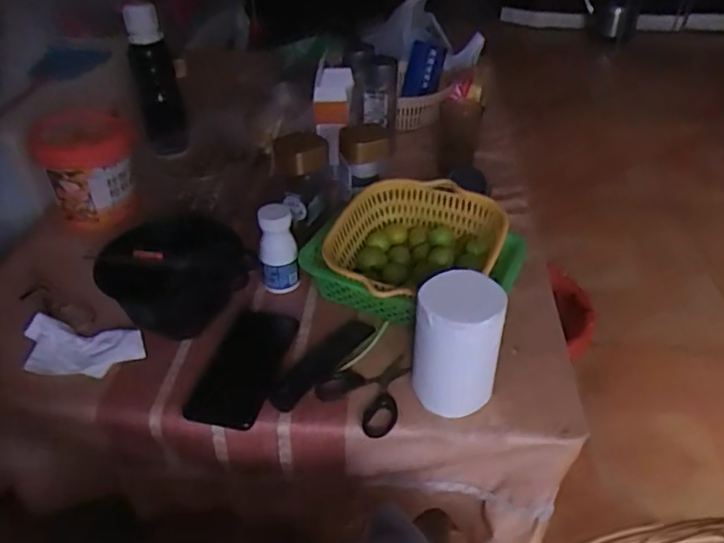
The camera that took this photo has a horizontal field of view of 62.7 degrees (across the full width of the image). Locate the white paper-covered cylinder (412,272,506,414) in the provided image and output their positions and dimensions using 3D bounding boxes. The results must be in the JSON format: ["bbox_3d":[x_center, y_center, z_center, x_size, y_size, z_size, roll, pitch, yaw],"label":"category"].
[{"bbox_3d":[0.096,0.073,0.592,0.080,0.130,0.067,10,39,13],"label":"white paper-covered cylinder"}]

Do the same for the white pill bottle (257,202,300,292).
[{"bbox_3d":[-0.105,-0.026,0.736,0.044,0.108,0.043,-9,38,-10],"label":"white pill bottle"}]

